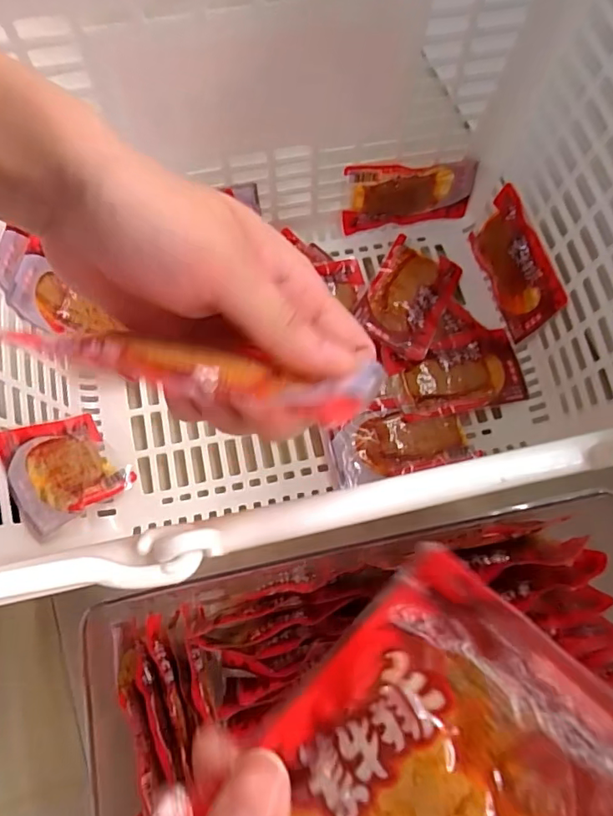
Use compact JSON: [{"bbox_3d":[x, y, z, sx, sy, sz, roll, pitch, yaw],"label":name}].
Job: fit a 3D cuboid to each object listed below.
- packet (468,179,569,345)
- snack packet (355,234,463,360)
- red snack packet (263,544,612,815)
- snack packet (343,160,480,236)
[{"bbox_3d":[0.167,-0.114,0.425,0.019,0.058,0.108,-16,73,-5],"label":"packet"},{"bbox_3d":[0.085,-0.093,0.436,0.062,0.021,0.105,24,74,8],"label":"snack packet"},{"bbox_3d":[0.022,0.094,0.118,0.067,0.010,0.104,42,93,22],"label":"red snack packet"},{"bbox_3d":[0.086,-0.180,0.442,0.109,0.059,0.017,-8,72,-3],"label":"snack packet"}]

